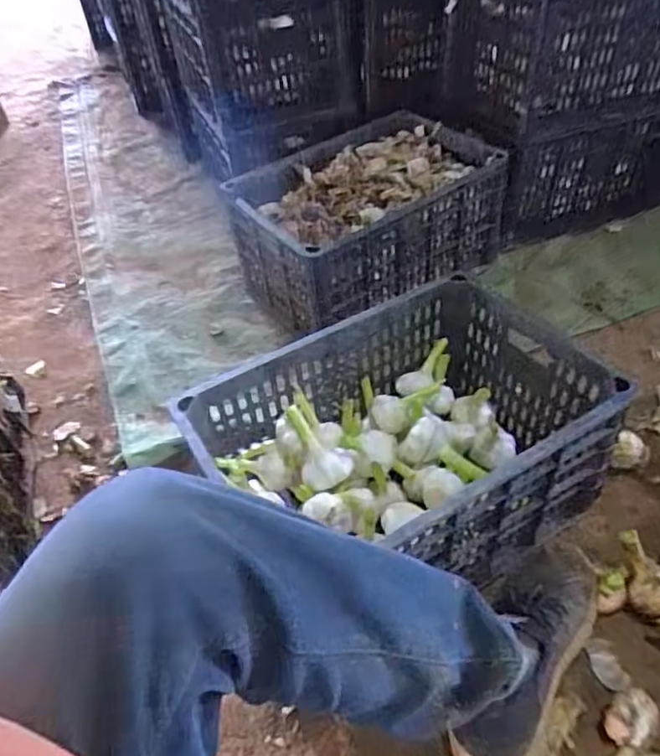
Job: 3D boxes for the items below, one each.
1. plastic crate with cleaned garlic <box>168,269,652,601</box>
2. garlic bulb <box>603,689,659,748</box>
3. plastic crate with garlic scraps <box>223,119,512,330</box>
[{"bbox_3d":[0.090,0.089,0.739,0.446,0.216,0.316,-23,46,-16],"label":"plastic crate with cleaned garlic"},{"bbox_3d":[0.297,0.339,0.578,0.039,0.047,0.064,30,55,32],"label":"garlic bulb"},{"bbox_3d":[0.069,-0.310,1.133,0.463,0.204,0.315,-28,48,-20],"label":"plastic crate with garlic scraps"}]

